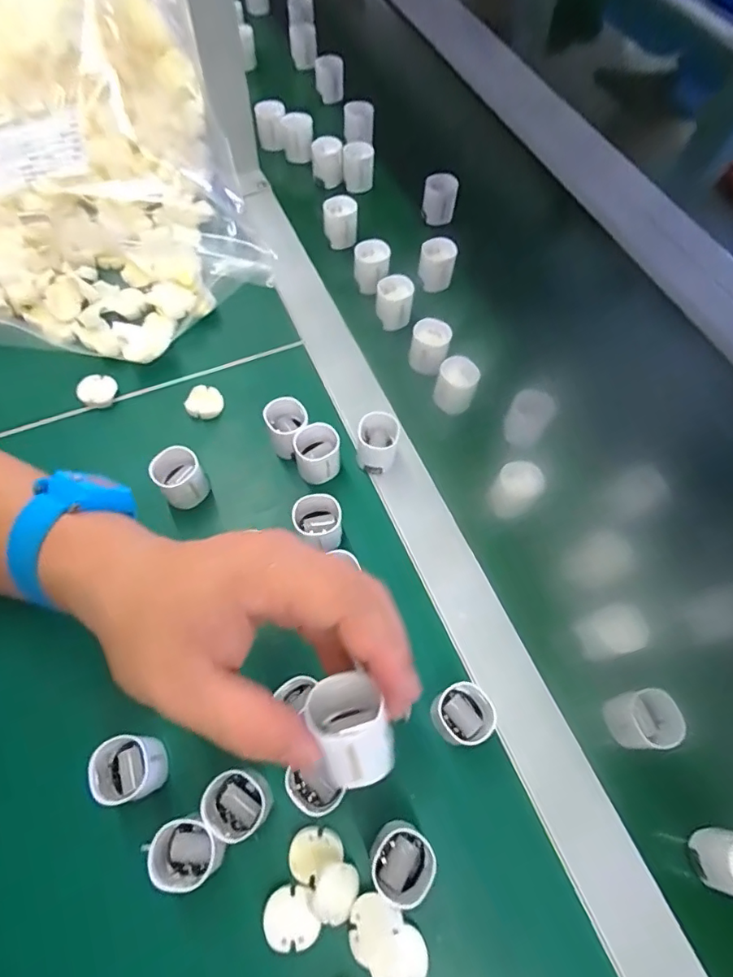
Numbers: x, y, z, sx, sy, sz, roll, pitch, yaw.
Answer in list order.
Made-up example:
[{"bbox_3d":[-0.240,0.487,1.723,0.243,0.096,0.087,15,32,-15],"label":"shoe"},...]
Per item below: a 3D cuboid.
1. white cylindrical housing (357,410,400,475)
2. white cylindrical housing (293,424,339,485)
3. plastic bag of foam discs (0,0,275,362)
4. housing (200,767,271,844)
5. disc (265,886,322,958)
[{"bbox_3d":[0.008,-0.032,0.366,0.027,0.034,0.031,11,63,2],"label":"white cylindrical housing"},{"bbox_3d":[-0.034,-0.024,0.361,0.030,0.032,0.028,2,64,-3],"label":"white cylindrical housing"},{"bbox_3d":[-0.250,-0.276,0.425,0.287,0.117,0.354,-8,64,-8],"label":"plastic bag of foam discs"},{"bbox_3d":[-0.067,0.163,0.267,0.029,0.028,0.031,2,64,-3],"label":"housing"},{"bbox_3d":[-0.038,0.214,0.254,0.025,0.005,0.026,2,64,-3],"label":"disc"}]

